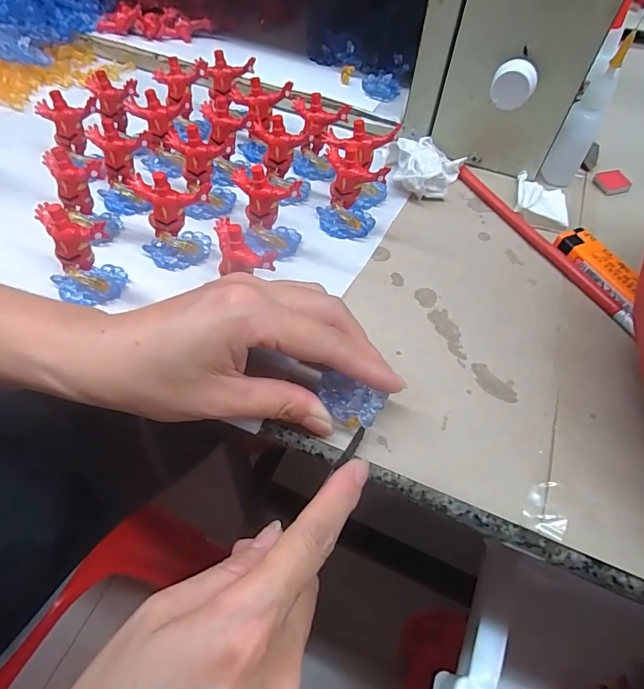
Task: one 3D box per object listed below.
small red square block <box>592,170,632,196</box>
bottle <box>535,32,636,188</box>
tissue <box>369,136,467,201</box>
[{"bbox_3d":[0.213,-0.119,0.322,0.021,0.006,0.019,-13,56,-13],"label":"small red square block"},{"bbox_3d":[0.176,-0.151,0.292,0.023,0.082,0.021,28,57,16],"label":"bottle"},{"bbox_3d":[0.068,-0.131,0.314,0.060,0.021,0.054,35,60,20],"label":"tissue"}]

